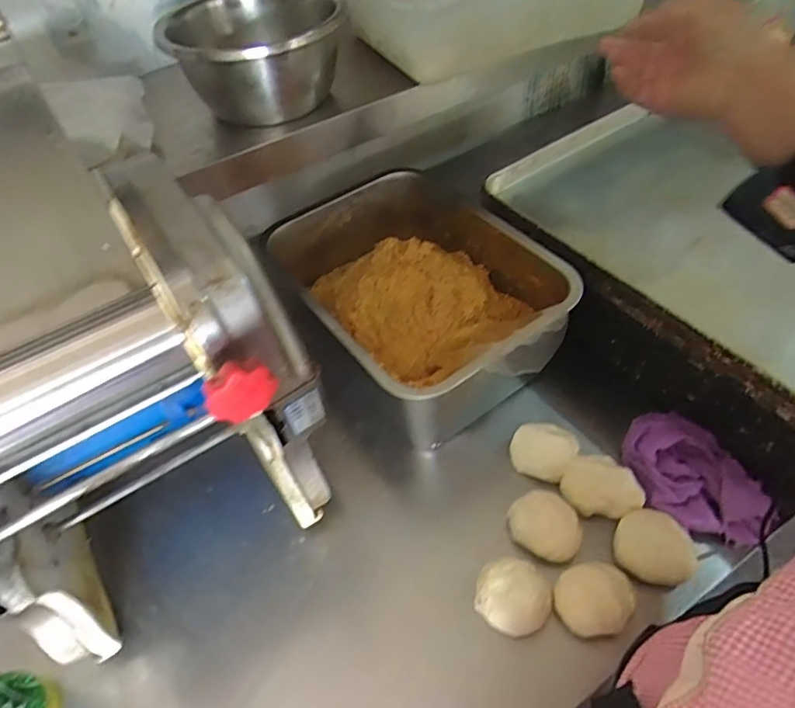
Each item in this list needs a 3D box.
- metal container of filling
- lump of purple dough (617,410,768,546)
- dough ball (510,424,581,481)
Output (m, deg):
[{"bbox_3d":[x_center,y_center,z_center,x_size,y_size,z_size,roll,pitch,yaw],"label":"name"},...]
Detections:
[{"bbox_3d":[0.030,-0.057,0.704,0.259,0.190,0.383,-32,54,-20],"label":"metal container of filling"},{"bbox_3d":[0.318,0.128,0.592,0.112,0.041,0.162,-36,56,-23],"label":"lump of purple dough"},{"bbox_3d":[0.165,0.108,0.626,0.072,0.038,0.056,19,54,20],"label":"dough ball"}]

